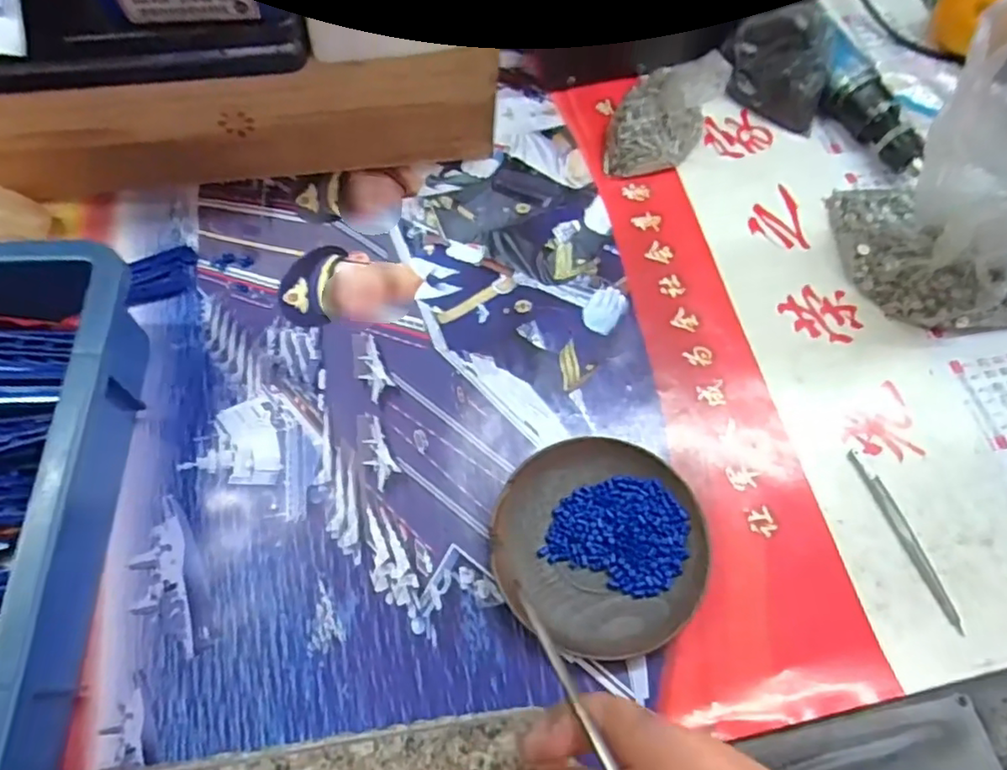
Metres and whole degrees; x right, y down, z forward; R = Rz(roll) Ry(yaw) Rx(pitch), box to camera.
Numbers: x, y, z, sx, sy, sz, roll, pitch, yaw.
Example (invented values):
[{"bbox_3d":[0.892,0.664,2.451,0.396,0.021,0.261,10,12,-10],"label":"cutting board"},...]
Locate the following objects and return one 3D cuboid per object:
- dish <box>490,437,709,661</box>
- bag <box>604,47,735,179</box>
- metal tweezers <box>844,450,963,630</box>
[{"bbox_3d":[0.052,0.086,0.342,0.112,0.016,0.111,1,64,-1],"label":"dish"},{"bbox_3d":[0.114,-0.193,0.446,0.066,0.060,0.073,20,65,8],"label":"bag"},{"bbox_3d":[0.229,0.085,0.354,0.010,0.005,0.106,-17,66,-10],"label":"metal tweezers"}]

